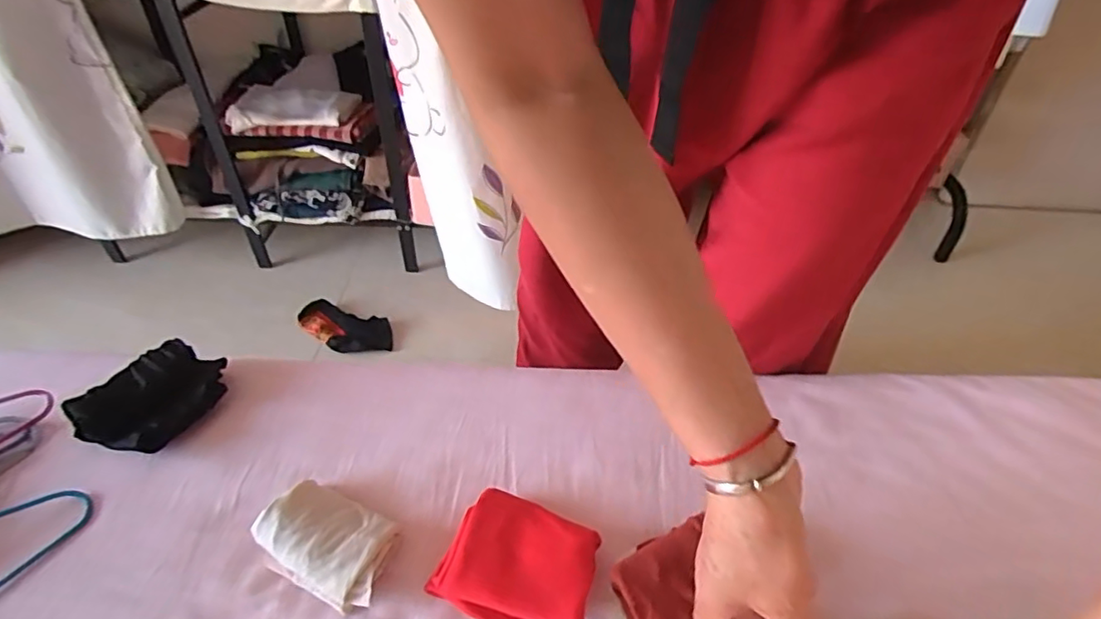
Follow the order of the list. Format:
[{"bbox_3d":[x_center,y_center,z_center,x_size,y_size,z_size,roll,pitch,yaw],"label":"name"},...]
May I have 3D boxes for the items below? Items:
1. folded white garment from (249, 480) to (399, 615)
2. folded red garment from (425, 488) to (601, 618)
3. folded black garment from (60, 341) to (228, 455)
[{"bbox_3d":[-0.153,0.161,0.411,0.093,0.034,0.062,20,45,20],"label":"folded white garment"},{"bbox_3d":[-0.019,0.173,0.398,0.095,0.034,0.078,17,44,17],"label":"folded red garment"},{"bbox_3d":[-0.336,0.074,0.501,0.090,0.035,0.097,13,43,12],"label":"folded black garment"}]

